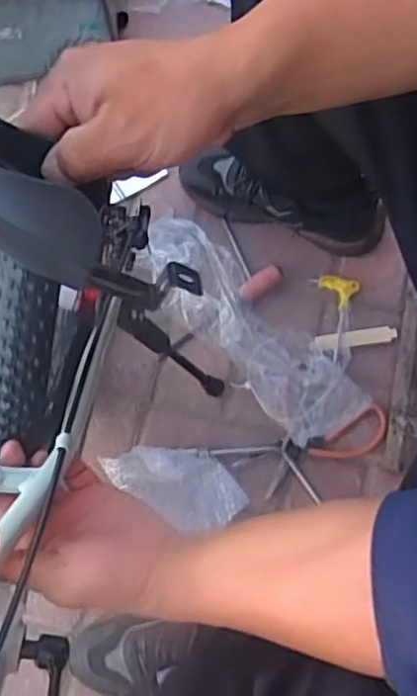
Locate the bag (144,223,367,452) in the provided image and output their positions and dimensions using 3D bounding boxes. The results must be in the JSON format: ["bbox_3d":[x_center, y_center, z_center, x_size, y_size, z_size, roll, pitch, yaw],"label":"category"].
[{"bbox_3d":[0.046,-0.025,0.830,0.105,0.066,0.342,-42,82,-9],"label":"bag"}]

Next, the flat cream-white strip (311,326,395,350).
[{"bbox_3d":[0.195,-0.014,0.873,0.113,0.008,0.023,-7,78,-3],"label":"flat cream-white strip"}]

